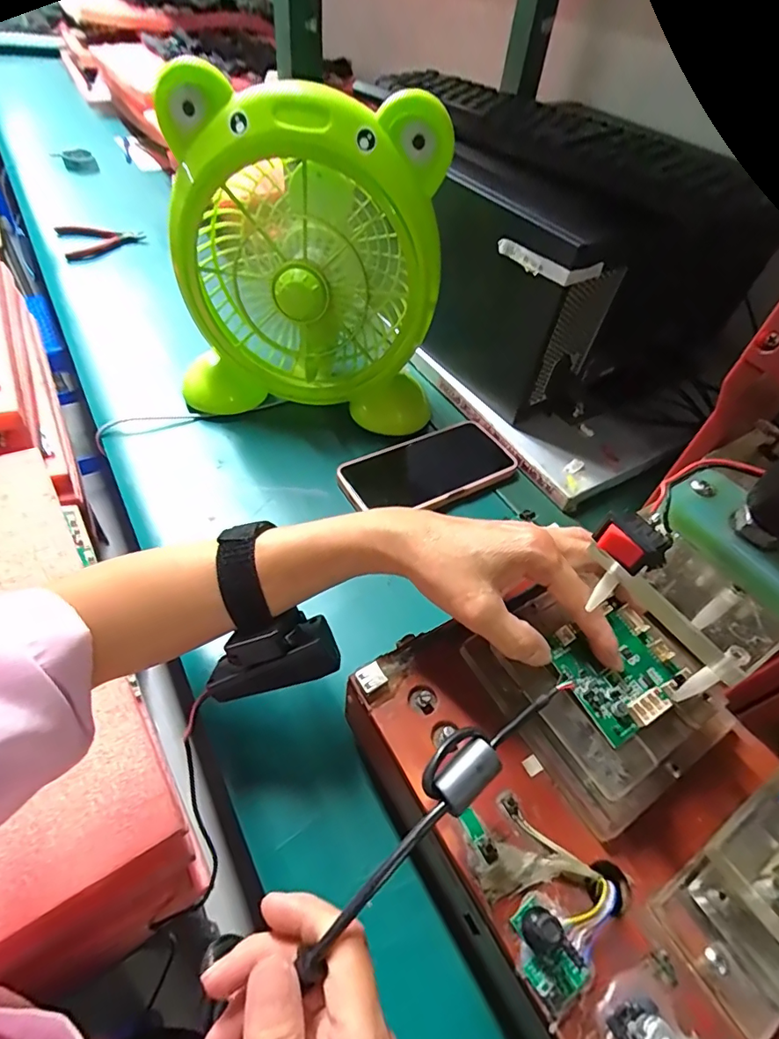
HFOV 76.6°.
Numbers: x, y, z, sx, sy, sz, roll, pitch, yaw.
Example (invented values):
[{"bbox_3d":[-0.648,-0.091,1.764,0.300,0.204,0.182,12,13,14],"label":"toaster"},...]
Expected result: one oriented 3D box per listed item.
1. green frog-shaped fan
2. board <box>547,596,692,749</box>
[{"bbox_3d":[-0.072,-0.242,0.471,0.239,0.259,0.157,8,49,-1],"label":"green frog-shaped fan"},{"bbox_3d":[0.116,0.074,0.252,0.061,0.011,0.055,-24,56,-23],"label":"board"}]

